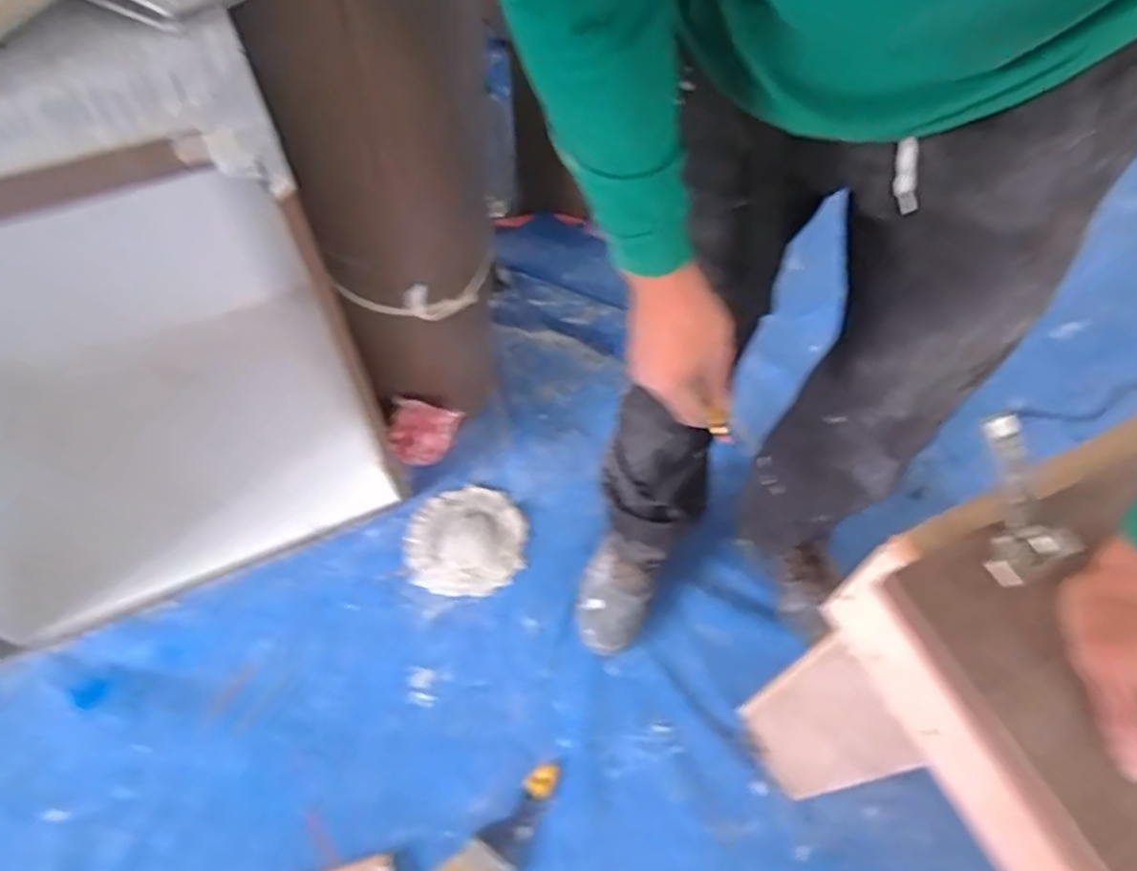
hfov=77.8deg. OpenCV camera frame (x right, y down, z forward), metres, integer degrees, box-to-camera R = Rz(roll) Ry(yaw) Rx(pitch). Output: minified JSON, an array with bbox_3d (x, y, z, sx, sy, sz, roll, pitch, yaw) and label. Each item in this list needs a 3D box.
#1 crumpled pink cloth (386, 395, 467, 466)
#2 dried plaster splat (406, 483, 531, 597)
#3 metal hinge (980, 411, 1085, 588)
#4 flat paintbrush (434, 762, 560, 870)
[{"bbox_3d":[-0.250,-0.003,1.218,0.129,0.139,0.053,-3,58,-4],"label":"crumpled pink cloth"},{"bbox_3d":[-0.174,0.176,1.195,0.195,0.022,0.187,1,57,-1],"label":"dried plaster splat"},{"bbox_3d":[0.306,0.039,0.485,0.066,0.026,0.112,-22,101,-15],"label":"metal hinge"},{"bbox_3d":[-0.093,0.545,0.951,0.095,0.012,0.224,31,61,16],"label":"flat paintbrush"}]

